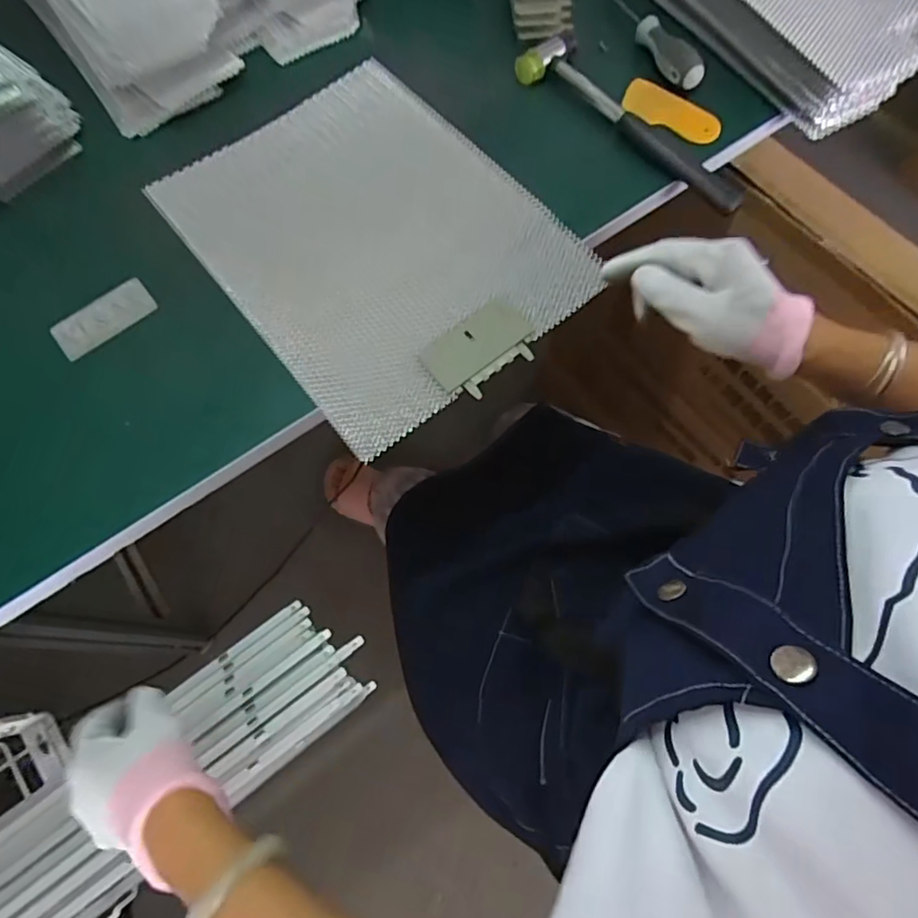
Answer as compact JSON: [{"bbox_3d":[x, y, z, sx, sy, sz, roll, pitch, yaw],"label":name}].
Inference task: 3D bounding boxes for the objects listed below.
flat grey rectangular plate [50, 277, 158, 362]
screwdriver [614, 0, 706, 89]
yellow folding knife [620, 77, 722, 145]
[{"bbox_3d":[-0.289,-0.116,0.459,0.079,0.009,0.036,-36,73,-11],"label":"flat grey rectangular plate"},{"bbox_3d":[0.182,-0.406,0.537,0.025,0.023,0.151,-27,71,-8],"label":"screwdriver"},{"bbox_3d":[0.196,-0.321,0.521,0.096,0.006,0.034,39,98,14],"label":"yellow folding knife"}]

